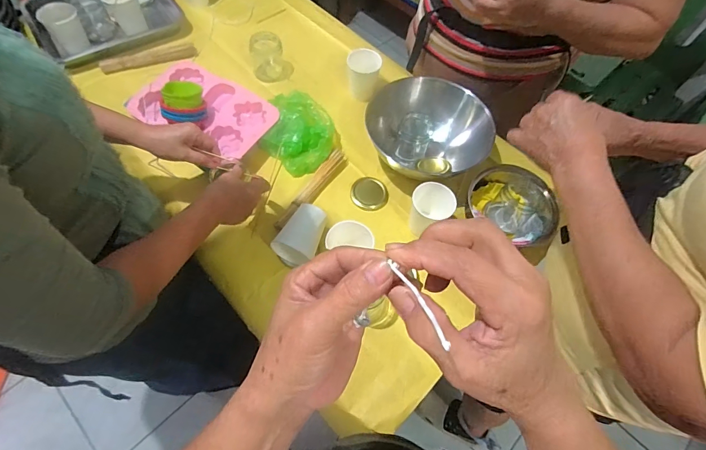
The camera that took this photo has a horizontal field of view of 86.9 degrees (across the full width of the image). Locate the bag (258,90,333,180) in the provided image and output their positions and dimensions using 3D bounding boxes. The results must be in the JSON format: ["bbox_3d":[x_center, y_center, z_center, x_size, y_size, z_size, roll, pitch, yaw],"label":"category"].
[{"bbox_3d":[-0.102,-0.184,0.728,0.130,0.049,0.166,7,60,3],"label":"bag"}]

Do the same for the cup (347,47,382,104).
[{"bbox_3d":[0.022,-0.309,0.771,0.066,0.081,0.061,1,60,-1],"label":"cup"}]

